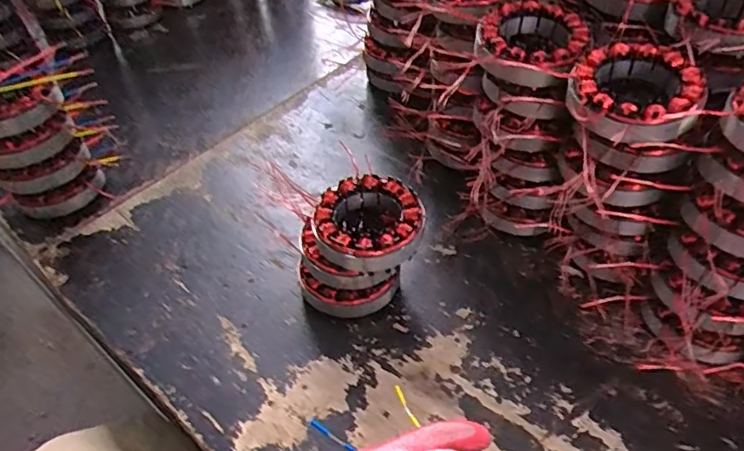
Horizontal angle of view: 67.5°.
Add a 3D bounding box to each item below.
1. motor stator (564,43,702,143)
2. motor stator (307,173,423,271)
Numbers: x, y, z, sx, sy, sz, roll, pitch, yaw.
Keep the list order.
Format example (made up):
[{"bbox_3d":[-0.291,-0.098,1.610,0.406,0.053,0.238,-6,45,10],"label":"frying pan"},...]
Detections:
[{"bbox_3d":[0.185,-0.094,0.393,0.084,0.028,0.087,16,50,20],"label":"motor stator"},{"bbox_3d":[-0.004,-0.002,0.449,0.087,0.038,0.082,-3,46,3],"label":"motor stator"}]

